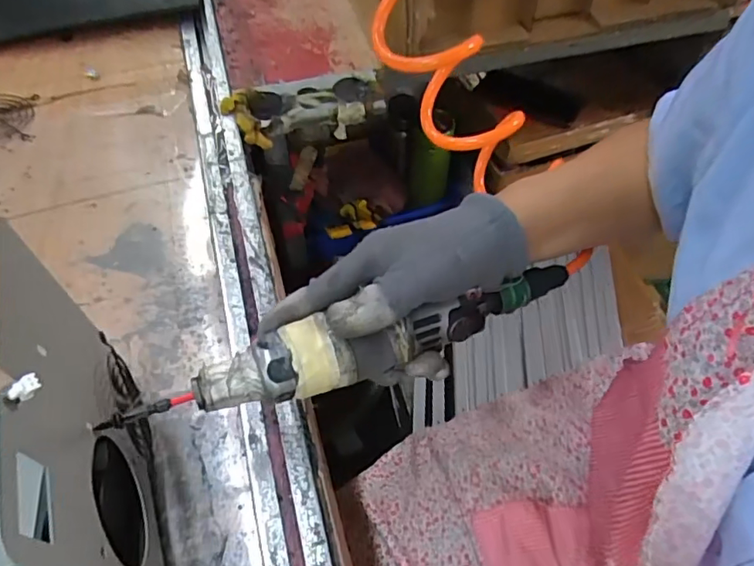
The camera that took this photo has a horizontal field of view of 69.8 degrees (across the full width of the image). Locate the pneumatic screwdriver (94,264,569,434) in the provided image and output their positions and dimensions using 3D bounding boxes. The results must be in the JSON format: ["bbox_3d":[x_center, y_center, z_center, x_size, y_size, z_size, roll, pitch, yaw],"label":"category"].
[{"bbox_3d":[0.001,0.032,0.312,0.285,0.036,0.042,-14,59,-21],"label":"pneumatic screwdriver"}]

